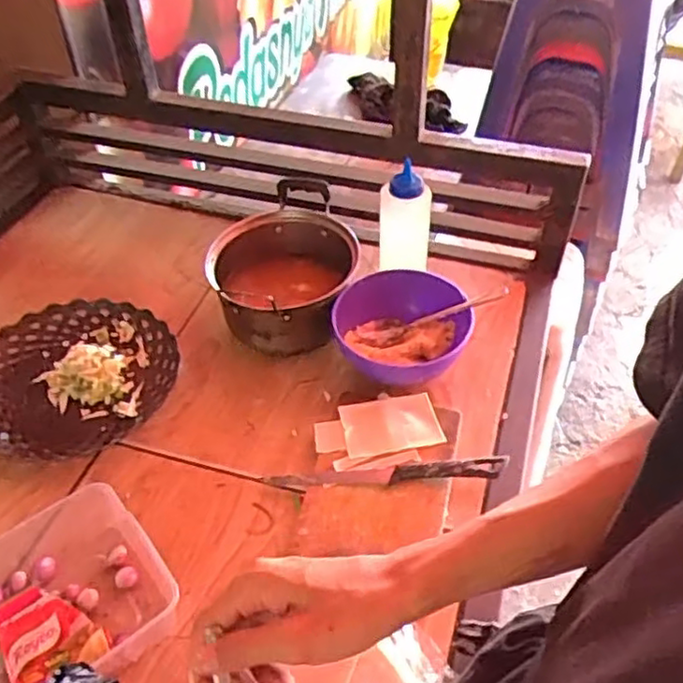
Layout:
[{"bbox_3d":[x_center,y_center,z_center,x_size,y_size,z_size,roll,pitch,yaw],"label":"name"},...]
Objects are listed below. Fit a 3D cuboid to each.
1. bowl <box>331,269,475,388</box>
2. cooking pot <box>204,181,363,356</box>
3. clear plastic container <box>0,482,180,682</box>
[{"bbox_3d":[0.068,-0.002,0.764,0.146,0.084,0.137,0,46,0],"label":"bowl"},{"bbox_3d":[-0.068,-0.105,0.838,0.166,0.126,0.251,4,46,6],"label":"cooking pot"},{"bbox_3d":[-0.242,0.218,0.588,0.159,0.050,0.154,-30,52,-25],"label":"clear plastic container"}]

